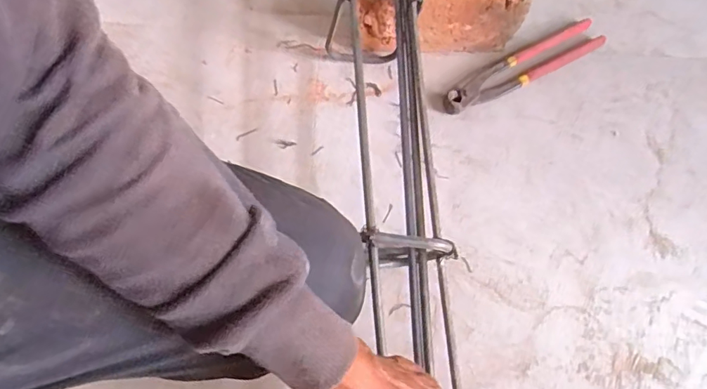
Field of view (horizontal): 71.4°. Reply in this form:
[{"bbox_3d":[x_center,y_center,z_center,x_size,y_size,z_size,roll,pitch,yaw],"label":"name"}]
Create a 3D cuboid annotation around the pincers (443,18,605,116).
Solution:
[{"bbox_3d":[0.208,-0.156,0.600,0.221,0.015,0.042,-28,75,-10],"label":"pincers"}]

